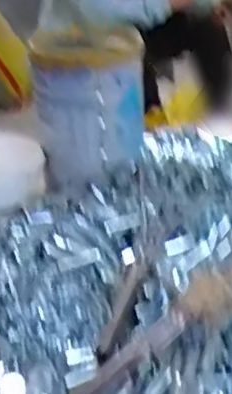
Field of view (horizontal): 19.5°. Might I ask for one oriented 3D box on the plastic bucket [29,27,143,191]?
[{"bbox_3d":[-0.031,-0.112,0.790,0.122,0.144,0.112,0,27,0],"label":"plastic bucket"}]

